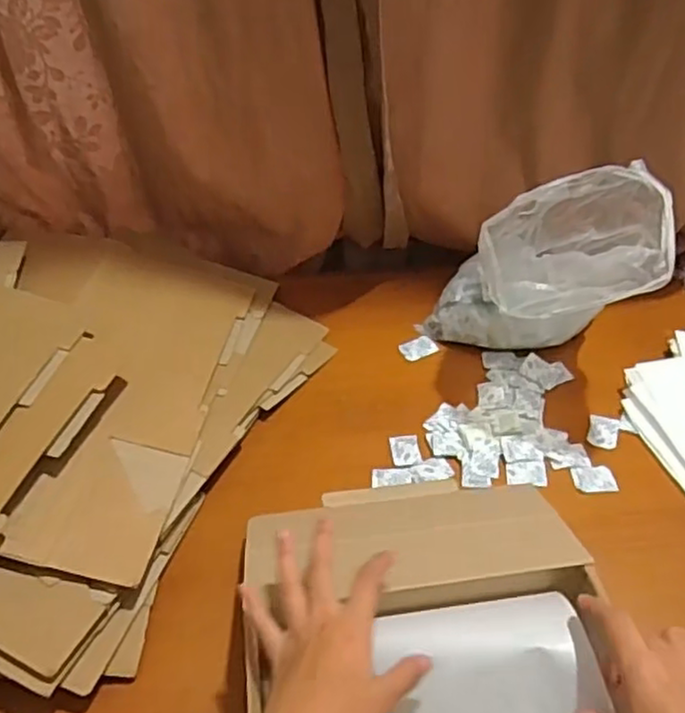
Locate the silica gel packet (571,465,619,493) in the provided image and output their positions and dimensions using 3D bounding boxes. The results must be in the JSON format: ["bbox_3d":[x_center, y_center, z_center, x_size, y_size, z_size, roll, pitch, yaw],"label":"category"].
[{"bbox_3d":[0.250,0.121,0.682,0.041,0.006,0.029,-4,47,-1],"label":"silica gel packet"}]

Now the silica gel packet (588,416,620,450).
[{"bbox_3d":[0.274,0.078,0.720,0.029,0.004,0.038,14,49,15],"label":"silica gel packet"}]

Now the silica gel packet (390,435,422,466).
[{"bbox_3d":[0.066,0.098,0.712,0.029,0.004,0.039,-5,47,-2],"label":"silica gel packet"}]

